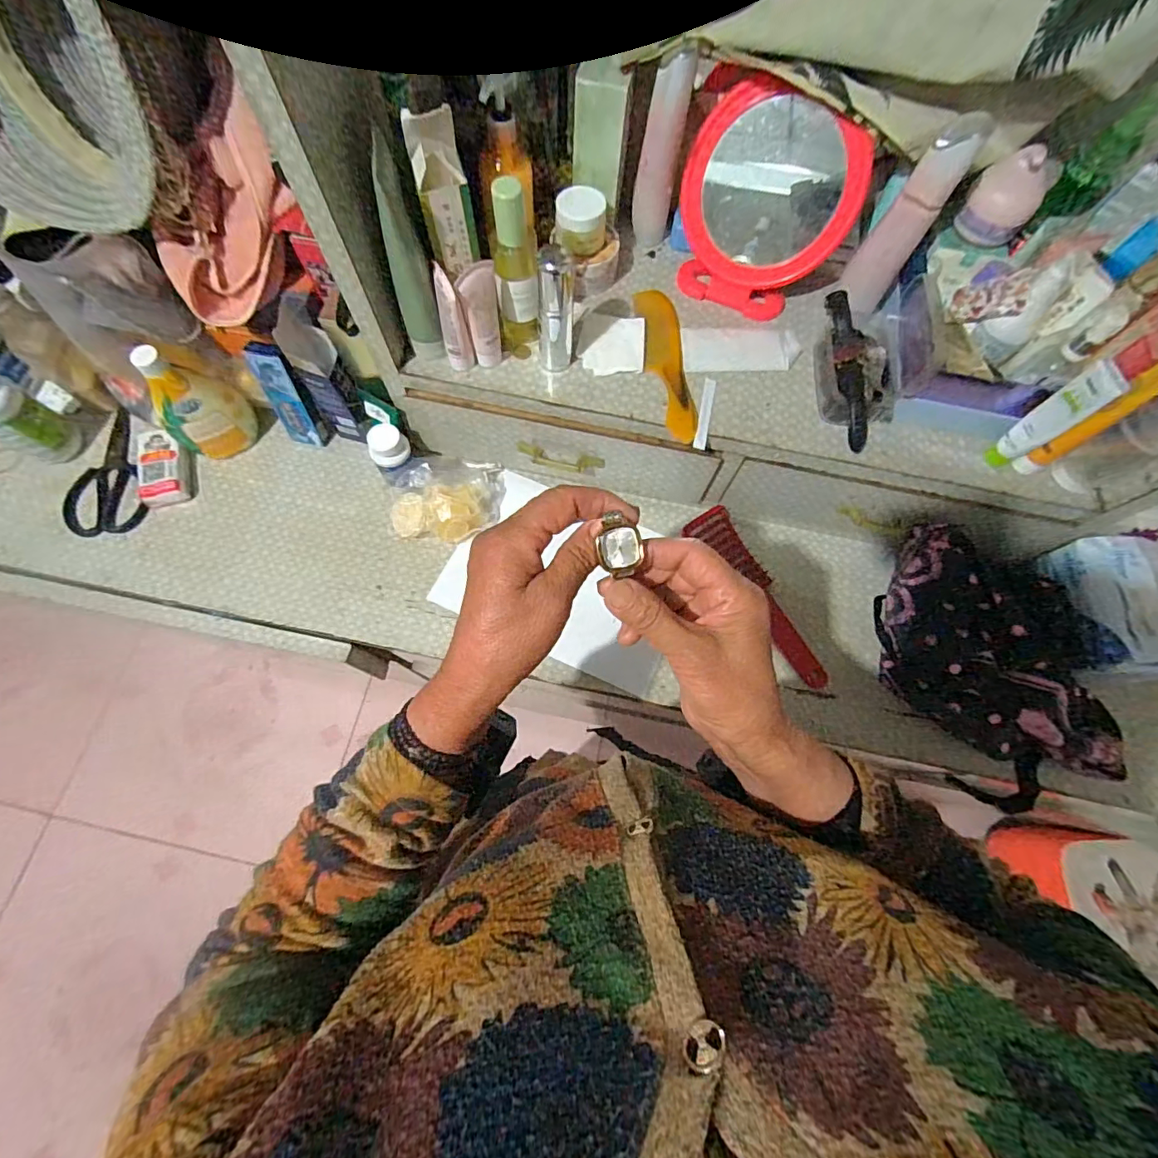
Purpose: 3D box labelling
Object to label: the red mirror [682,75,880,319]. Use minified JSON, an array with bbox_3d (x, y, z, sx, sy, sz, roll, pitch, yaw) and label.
[{"bbox_3d":[0.198,-0.397,0.556,0.182,0.185,0.040,23,41,2],"label":"red mirror"}]

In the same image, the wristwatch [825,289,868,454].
[{"bbox_3d":[0.289,-0.227,0.554,0.033,0.046,0.173,-2,72,-2],"label":"wristwatch"}]

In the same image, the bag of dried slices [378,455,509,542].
[{"bbox_3d":[-0.181,-0.111,0.664,0.156,0.055,0.121,3,72,-1],"label":"bag of dried slices"}]

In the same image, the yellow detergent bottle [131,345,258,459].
[{"bbox_3d":[-0.473,-0.215,0.634,0.065,0.139,0.090,32,74,8],"label":"yellow detergent bottle"}]

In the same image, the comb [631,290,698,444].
[{"bbox_3d":[0.097,-0.245,0.577,0.046,0.004,0.200,-5,72,-3],"label":"comb"}]

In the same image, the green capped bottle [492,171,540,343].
[{"bbox_3d":[-0.062,-0.302,0.511,0.042,0.160,0.034,-7,72,-4],"label":"green capped bottle"}]

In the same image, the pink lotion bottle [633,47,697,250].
[{"bbox_3d":[0.087,-0.455,0.557,0.041,0.171,0.026,3,72,-1],"label":"pink lotion bottle"}]

